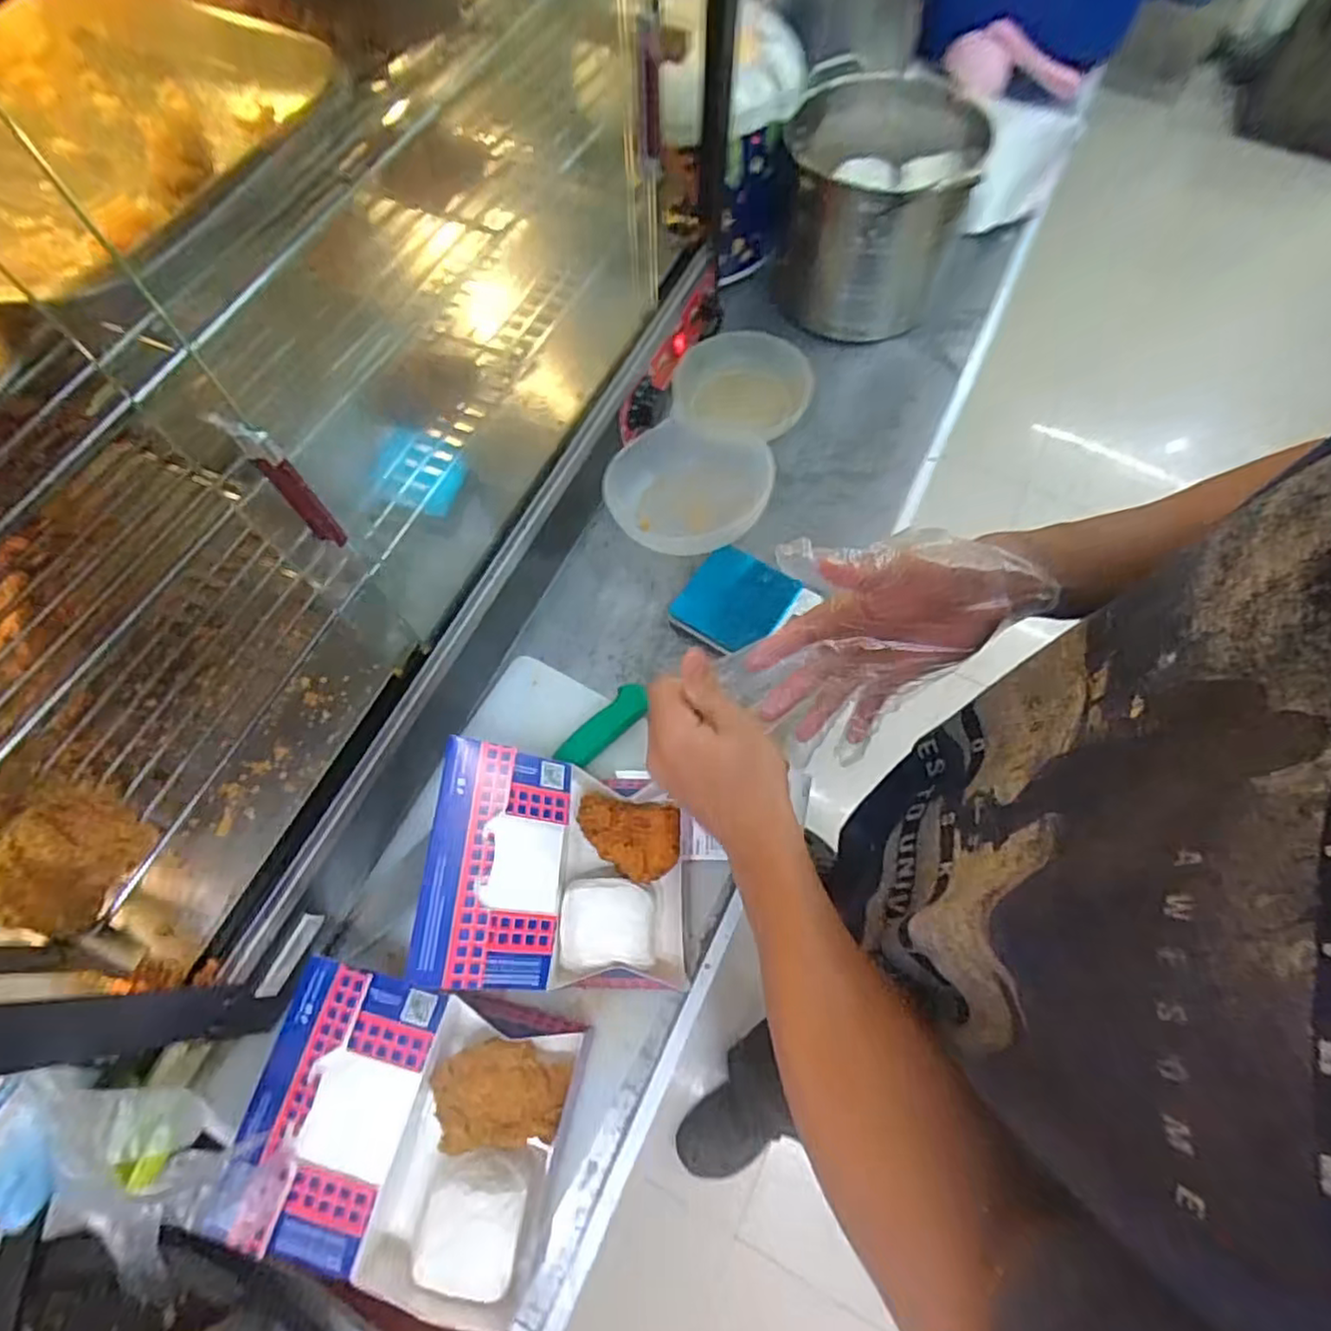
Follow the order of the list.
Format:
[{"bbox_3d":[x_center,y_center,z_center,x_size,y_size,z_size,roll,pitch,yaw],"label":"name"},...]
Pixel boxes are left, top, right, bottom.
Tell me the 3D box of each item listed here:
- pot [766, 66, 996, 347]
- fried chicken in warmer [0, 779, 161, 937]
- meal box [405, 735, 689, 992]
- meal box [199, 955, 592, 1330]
[{"bbox_3d":[0.240,-0.532,0.796,0.199,0.196,0.218,0,67,0],"label":"pot"},{"bbox_3d":[-0.363,0.113,0.401,0.068,0.042,0.087,22,69,9],"label":"fried chicken in warmer"},{"bbox_3d":[-0.078,0.162,0.536,0.187,0.112,0.172,2,67,1],"label":"meal box"},{"bbox_3d":[-0.183,0.332,0.484,0.208,0.072,0.179,13,68,5],"label":"meal box"}]

